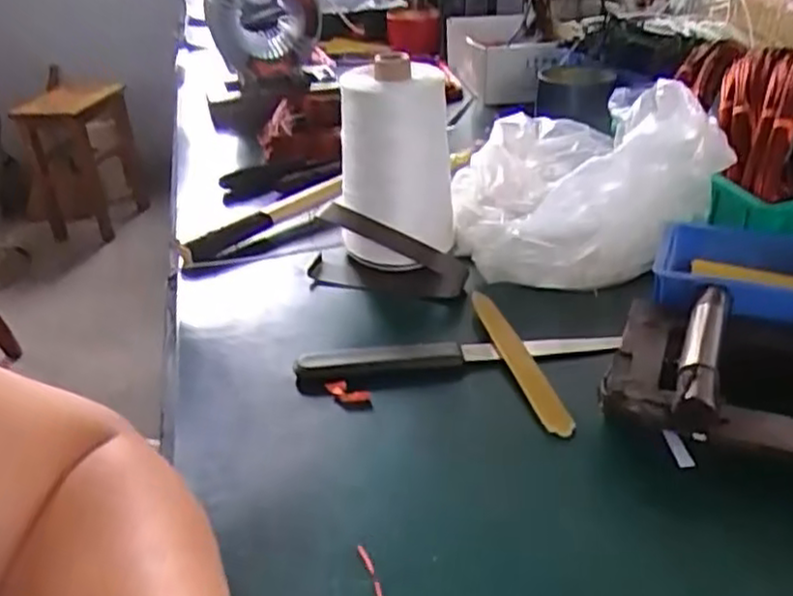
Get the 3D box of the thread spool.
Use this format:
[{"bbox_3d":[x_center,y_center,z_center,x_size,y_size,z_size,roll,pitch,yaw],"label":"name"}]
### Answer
[{"bbox_3d":[-0.002,-0.111,0.643,0.099,0.168,0.084,-4,31,-1],"label":"thread spool"}]

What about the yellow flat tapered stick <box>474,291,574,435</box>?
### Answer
[{"bbox_3d":[0.088,0.042,0.537,0.023,0.011,0.167,-10,31,-11],"label":"yellow flat tapered stick"}]

